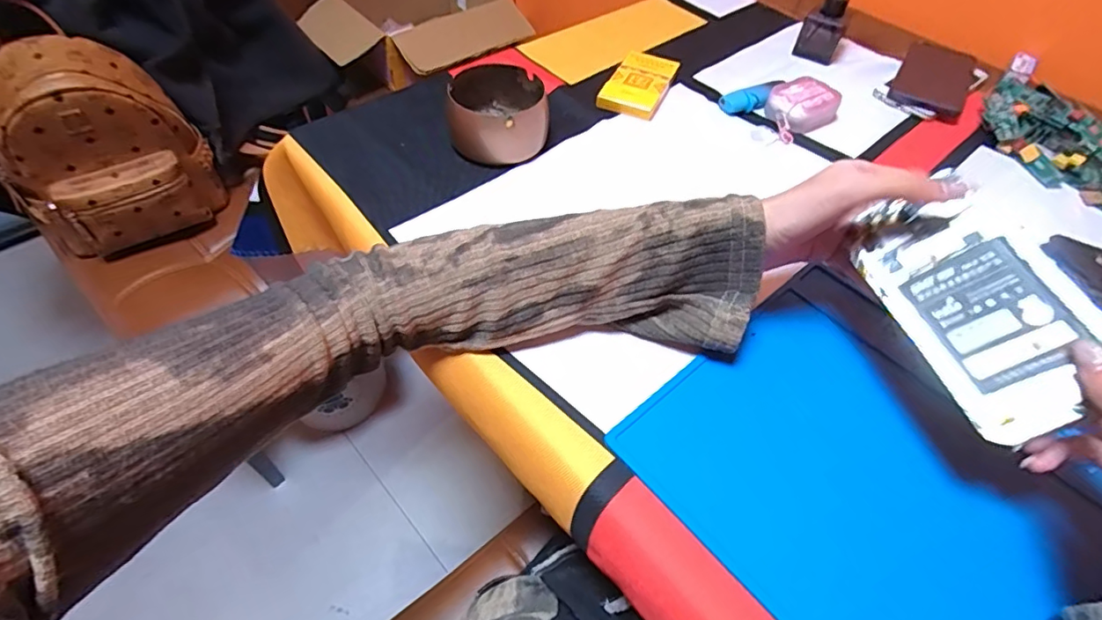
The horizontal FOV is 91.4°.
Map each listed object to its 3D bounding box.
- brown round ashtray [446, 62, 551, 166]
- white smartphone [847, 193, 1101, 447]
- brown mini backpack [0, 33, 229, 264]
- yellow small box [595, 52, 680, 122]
[{"bbox_3d":[-0.046,-0.170,0.469,0.084,0.044,0.080,1,52,-2],"label":"brown round ashtray"},{"bbox_3d":[0.225,-0.005,0.283,0.073,0.007,0.133,-31,58,20],"label":"white smartphone"},{"bbox_3d":[-0.574,-0.200,0.696,0.221,0.243,0.098,-34,61,-25],"label":"brown mini backpack"},{"bbox_3d":[0.091,-0.227,0.541,0.058,0.015,0.100,22,54,14],"label":"yellow small box"}]

